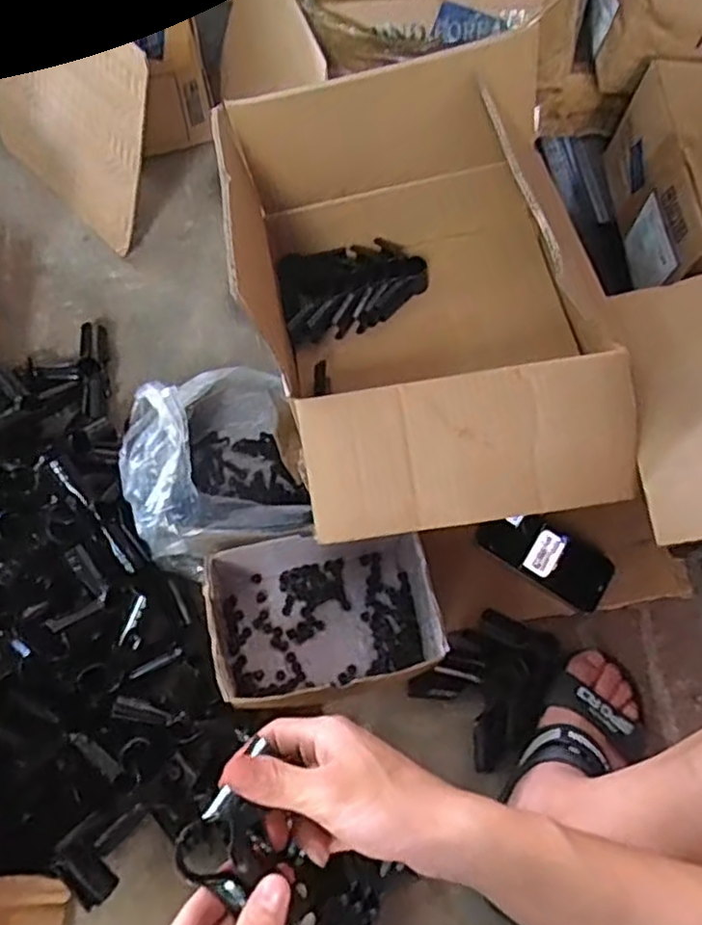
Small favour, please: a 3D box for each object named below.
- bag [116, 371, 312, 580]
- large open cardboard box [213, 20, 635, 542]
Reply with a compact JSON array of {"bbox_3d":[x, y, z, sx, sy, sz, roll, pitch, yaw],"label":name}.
[{"bbox_3d":[-0.140,0.009,0.724,0.173,0.130,0.200,-22,67,-13],"label":"bag"},{"bbox_3d":[0.064,-0.167,0.695,0.349,0.228,0.460,-4,64,-5],"label":"large open cardboard box"}]

